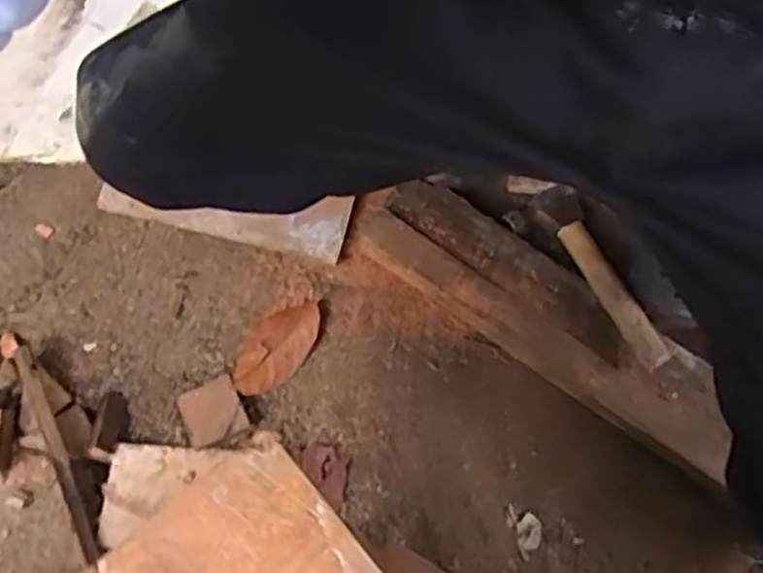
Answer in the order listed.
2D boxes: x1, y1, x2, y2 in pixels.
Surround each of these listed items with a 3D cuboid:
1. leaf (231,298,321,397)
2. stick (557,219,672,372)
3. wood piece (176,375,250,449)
[{"bbox_3d":[-0.112,0.062,0.812,0.064,0.018,0.115,38,80,7],"label":"leaf"},{"bbox_3d":[0.233,0.004,0.774,0.026,0.012,0.172,-24,64,-6],"label":"stick"},{"bbox_3d":[-0.176,0.131,0.799,0.060,0.026,0.061,-25,79,-6],"label":"wood piece"}]

